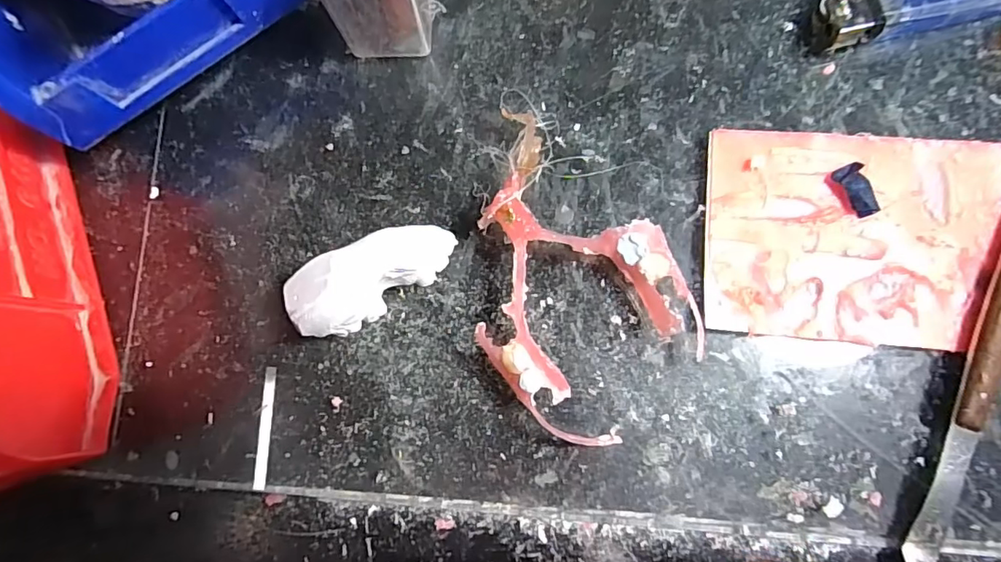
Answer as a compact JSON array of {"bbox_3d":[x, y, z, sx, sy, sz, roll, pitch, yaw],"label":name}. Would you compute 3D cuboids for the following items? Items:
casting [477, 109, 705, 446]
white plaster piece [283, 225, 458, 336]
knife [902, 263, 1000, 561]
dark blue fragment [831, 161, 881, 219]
[{"bbox_3d":[0.021,0.001,0.190,0.075,0.022,0.101,-44,82,-1],"label":"casting"},{"bbox_3d":[-0.046,-0.002,0.191,0.062,0.017,0.027,-28,81,-11],"label":"white plaster piece"},{"bbox_3d":[0.168,0.015,0.181,0.010,0.010,0.169,21,85,7],"label":"knife"},{"bbox_3d":[0.129,-0.033,0.191,0.010,0.005,0.019,-29,82,1],"label":"dark blue fragment"}]

